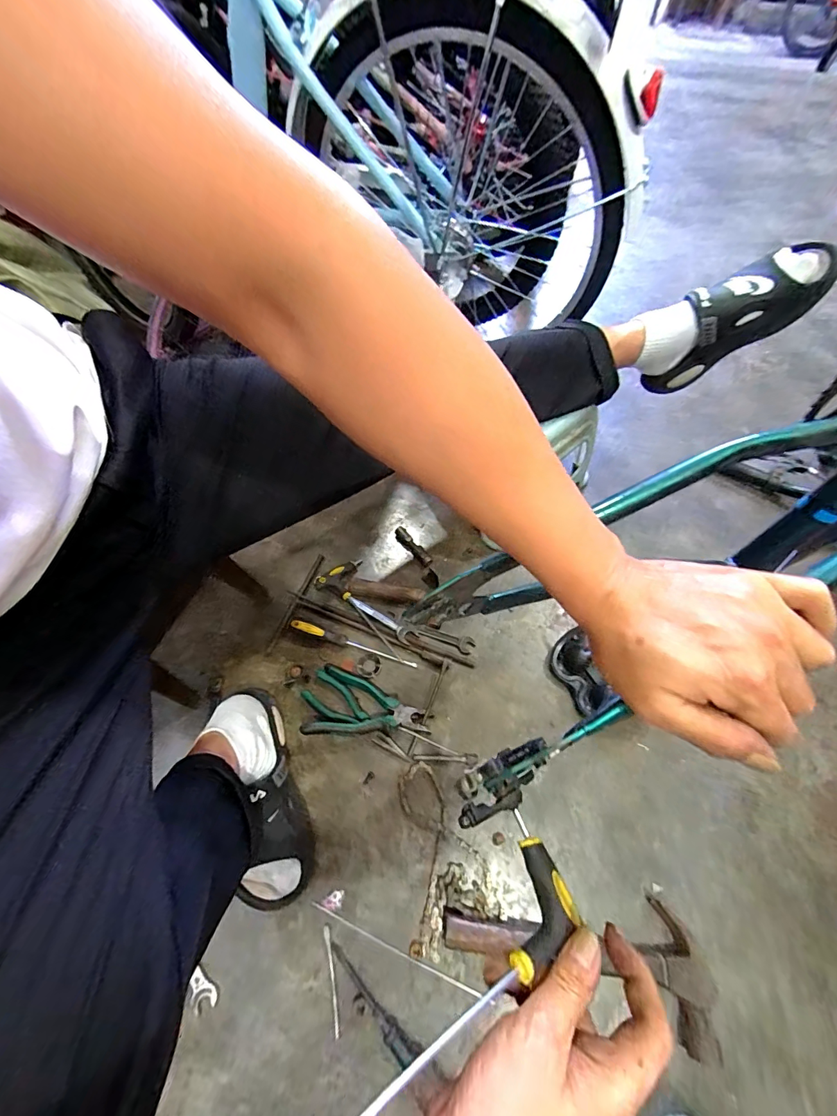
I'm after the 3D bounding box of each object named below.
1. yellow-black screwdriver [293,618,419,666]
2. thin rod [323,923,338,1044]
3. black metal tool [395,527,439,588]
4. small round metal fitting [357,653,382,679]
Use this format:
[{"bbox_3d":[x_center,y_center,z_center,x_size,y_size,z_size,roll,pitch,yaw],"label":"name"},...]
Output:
[{"bbox_3d":[-0.111,0.142,0.704,0.220,0.028,0.019,17,64,10],"label":"yellow-black screwdriver"},{"bbox_3d":[-0.107,0.518,0.522,0.009,0.010,0.101,-15,50,-7],"label":"thin rod"},{"bbox_3d":[-0.001,-0.006,0.794,0.030,0.017,0.140,-28,65,-13],"label":"black metal tool"},{"bbox_3d":[-0.082,0.178,0.701,0.041,0.005,0.038,0,62,1],"label":"small round metal fitting"}]

